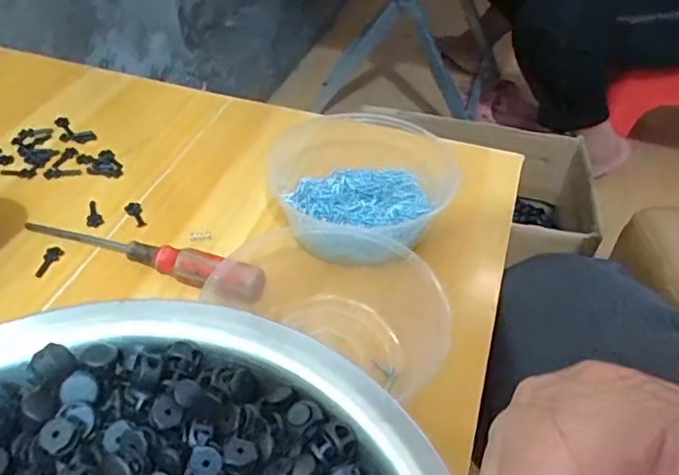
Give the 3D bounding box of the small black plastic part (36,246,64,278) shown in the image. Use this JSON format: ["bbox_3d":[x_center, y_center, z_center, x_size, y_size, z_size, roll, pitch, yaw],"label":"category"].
[{"bbox_3d":[-0.216,0.019,0.453,0.013,0.008,0.027,6,43,3],"label":"small black plastic part"}]

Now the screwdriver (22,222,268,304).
[{"bbox_3d":[-0.146,0.007,0.442,0.195,0.029,0.022,18,45,15],"label":"screwdriver"}]

